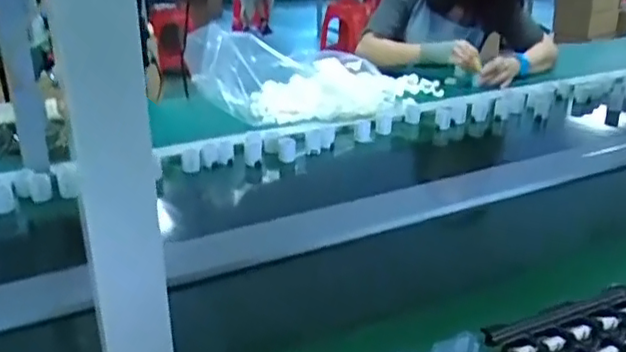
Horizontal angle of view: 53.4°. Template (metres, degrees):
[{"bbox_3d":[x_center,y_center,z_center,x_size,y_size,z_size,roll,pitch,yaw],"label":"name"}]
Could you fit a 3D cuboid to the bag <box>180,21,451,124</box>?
[{"bbox_3d":[0.012,-0.233,1.405,0.532,0.176,0.333,4,23,8],"label":"bag"}]

